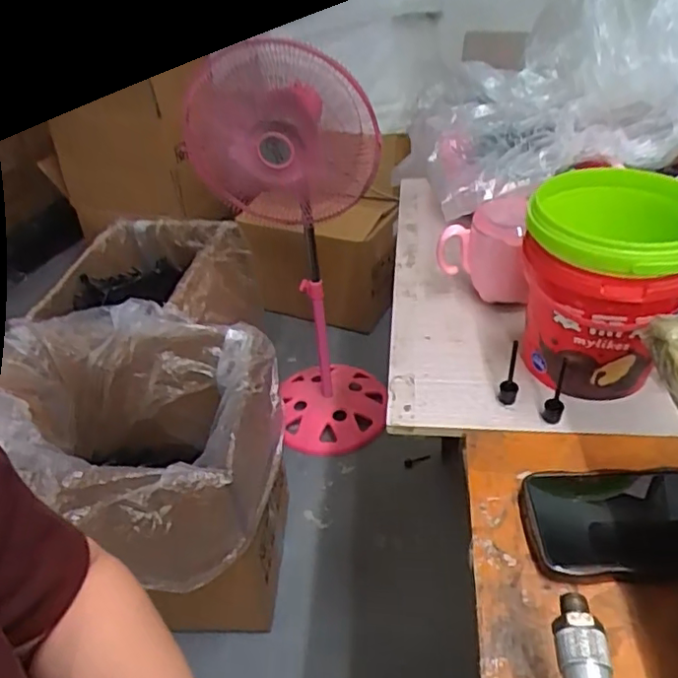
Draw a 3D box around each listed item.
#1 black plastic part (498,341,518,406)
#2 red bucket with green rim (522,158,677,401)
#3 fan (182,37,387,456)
[{"bbox_3d":[0.141,0.027,0.494,0.015,0.060,0.017,8,40,16],"label":"black plastic part"},{"bbox_3d":[0.214,-0.038,0.494,0.126,0.153,0.125,8,40,16],"label":"red bucket with green rim"},{"bbox_3d":[-0.085,-0.149,1.249,0.331,0.839,0.279,-8,39,-3],"label":"fan"}]

